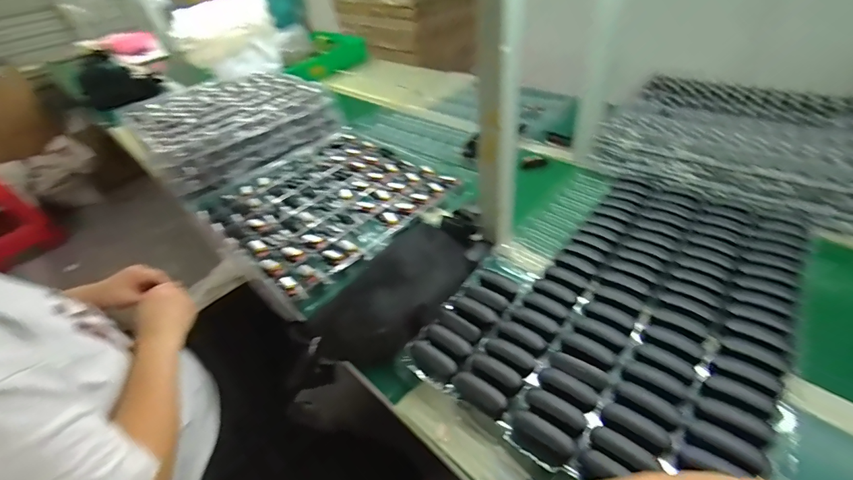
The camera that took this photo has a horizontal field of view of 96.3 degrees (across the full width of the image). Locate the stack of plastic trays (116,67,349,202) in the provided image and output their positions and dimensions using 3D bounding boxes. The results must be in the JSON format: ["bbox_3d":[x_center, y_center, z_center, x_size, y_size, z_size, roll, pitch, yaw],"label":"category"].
[{"bbox_3d":[-0.550,-0.339,1.080,0.471,0.092,0.442,27,52,35],"label":"stack of plastic trays"}]

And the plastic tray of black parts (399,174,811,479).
[{"bbox_3d":[0.283,0.073,0.553,0.367,0.044,0.553,26,50,31],"label":"plastic tray of black parts"}]

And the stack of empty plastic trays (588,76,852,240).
[{"bbox_3d":[0.687,-0.187,0.735,0.584,0.093,0.410,22,49,31],"label":"stack of empty plastic trays"}]

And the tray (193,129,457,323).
[{"bbox_3d":[-0.225,-0.100,0.838,0.469,0.024,0.450,30,54,36],"label":"tray"}]

